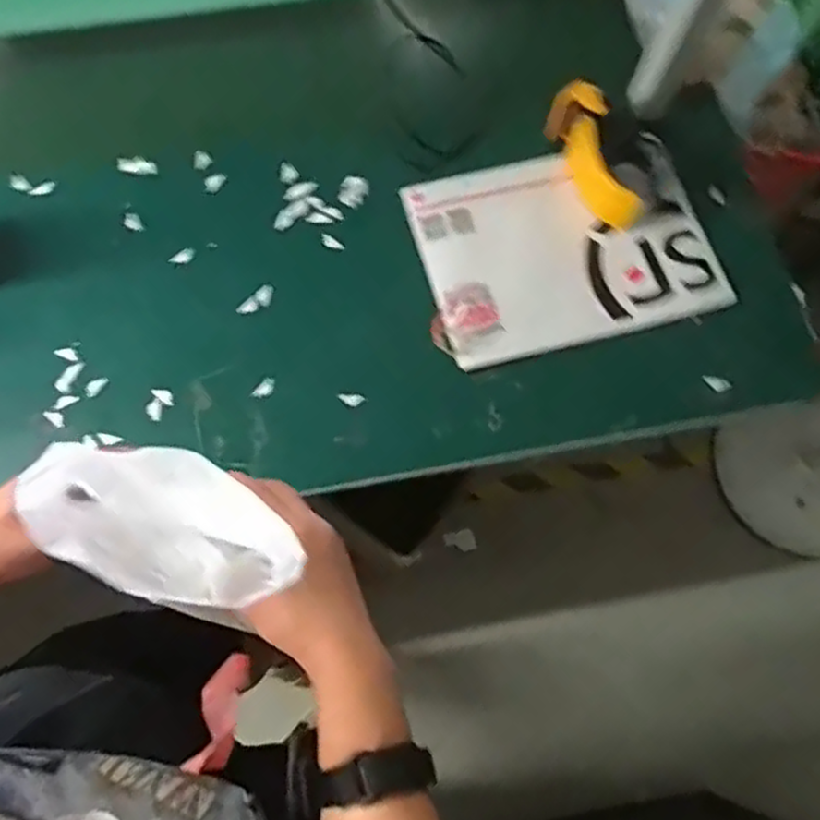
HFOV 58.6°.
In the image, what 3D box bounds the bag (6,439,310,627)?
[{"bbox_3d":[-0.140,0.066,0.426,0.145,0.058,0.083,25,73,6],"label":"bag"}]

